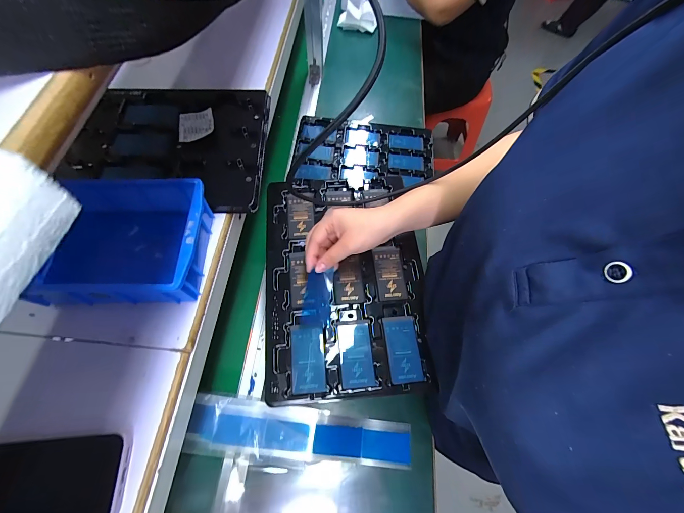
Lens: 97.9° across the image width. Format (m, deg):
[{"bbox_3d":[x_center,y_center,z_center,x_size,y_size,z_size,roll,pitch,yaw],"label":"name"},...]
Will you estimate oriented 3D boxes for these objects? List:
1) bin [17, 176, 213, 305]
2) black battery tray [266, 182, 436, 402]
[{"bbox_3d":[-0.231,-0.016,0.329,0.164,0.060,0.131,-1,65,-2],"label":"bin"},{"bbox_3d":[0.002,0.023,0.428,0.213,0.016,0.327,-4,65,-4],"label":"black battery tray"}]

